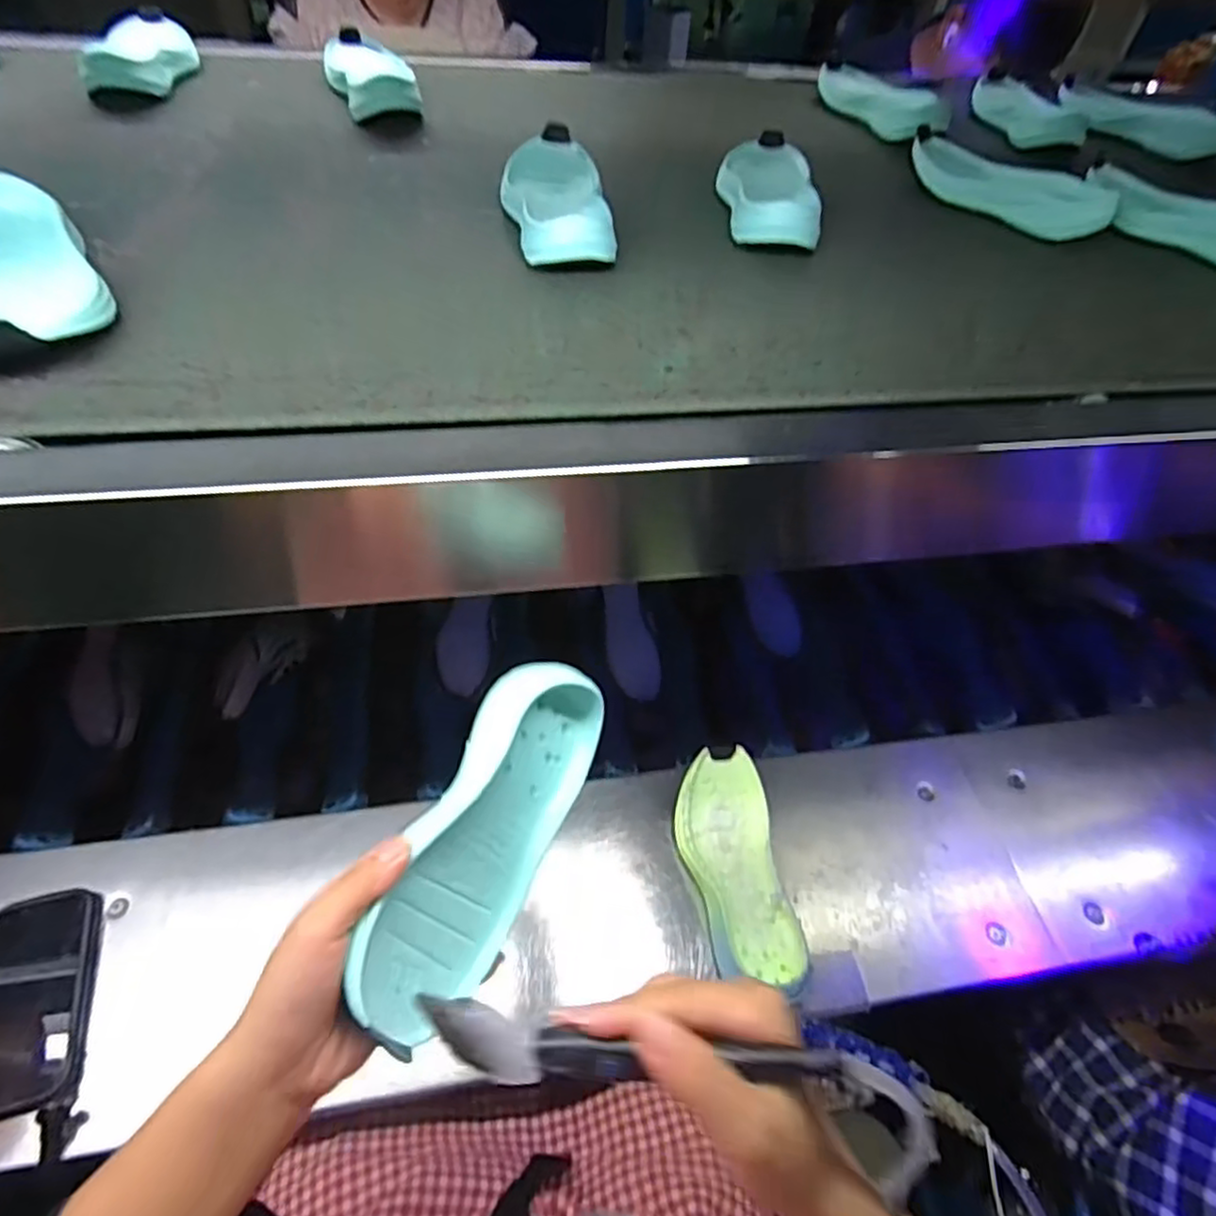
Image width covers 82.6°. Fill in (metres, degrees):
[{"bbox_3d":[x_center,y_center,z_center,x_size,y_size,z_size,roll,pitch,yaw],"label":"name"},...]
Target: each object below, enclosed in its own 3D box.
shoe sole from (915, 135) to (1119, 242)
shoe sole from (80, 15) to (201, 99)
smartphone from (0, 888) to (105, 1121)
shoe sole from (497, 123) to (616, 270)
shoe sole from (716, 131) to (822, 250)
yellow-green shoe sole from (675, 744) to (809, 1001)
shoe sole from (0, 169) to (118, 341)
[{"bbox_3d":[0.380,-0.407,0.668,0.070,0.041,0.202,-31,64,-21],"label":"shoe sole"},{"bbox_3d":[-0.478,-0.576,0.717,0.085,0.038,0.188,-10,58,-9],"label":"shoe sole"},{"bbox_3d":[-0.460,0.311,0.551,0.082,0.015,0.156,-11,54,-13],"label":"smartphone"},{"bbox_3d":[-0.044,-0.336,0.567,0.079,0.035,0.188,-5,57,-6],"label":"shoe sole"},{"bbox_3d":[0.142,-0.380,0.622,0.080,0.036,0.188,6,57,1],"label":"shoe sole"},{"bbox_3d":[0.113,0.239,0.651,0.093,0.046,0.202,-4,57,-5],"label":"yellow-green shoe sole"},{"bbox_3d":[-0.363,-0.206,0.424,0.082,0.042,0.181,-26,62,-19],"label":"shoe sole"}]

